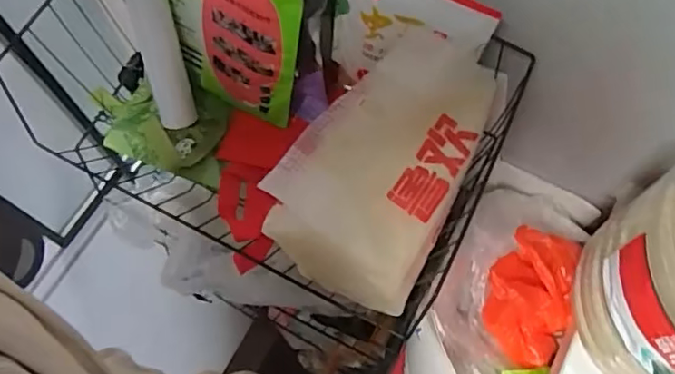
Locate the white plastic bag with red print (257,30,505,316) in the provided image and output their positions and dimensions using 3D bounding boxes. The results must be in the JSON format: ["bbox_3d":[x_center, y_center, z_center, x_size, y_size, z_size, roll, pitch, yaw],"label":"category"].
[{"bbox_3d":[0.049,-0.021,0.613,0.168,0.126,0.260,25,70,12],"label":"white plastic bag with red print"}]

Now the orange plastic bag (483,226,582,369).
[{"bbox_3d":[0.237,0.134,0.699,0.100,0.089,0.152,15,68,8],"label":"orange plastic bag"}]

